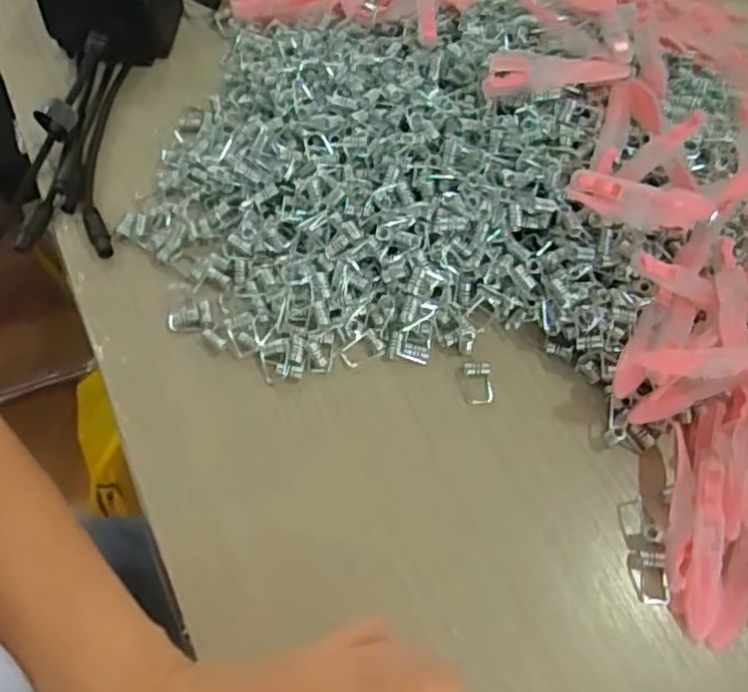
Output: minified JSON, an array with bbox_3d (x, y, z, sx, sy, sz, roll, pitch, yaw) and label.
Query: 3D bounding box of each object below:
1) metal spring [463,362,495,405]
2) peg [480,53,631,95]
[{"bbox_3d":[0.055,0.019,0.352,0.015,0.007,0.024,3,61,-2],"label":"metal spring"},{"bbox_3d":[0.104,-0.154,0.381,0.078,0.015,0.023,4,60,-2],"label":"peg"}]

